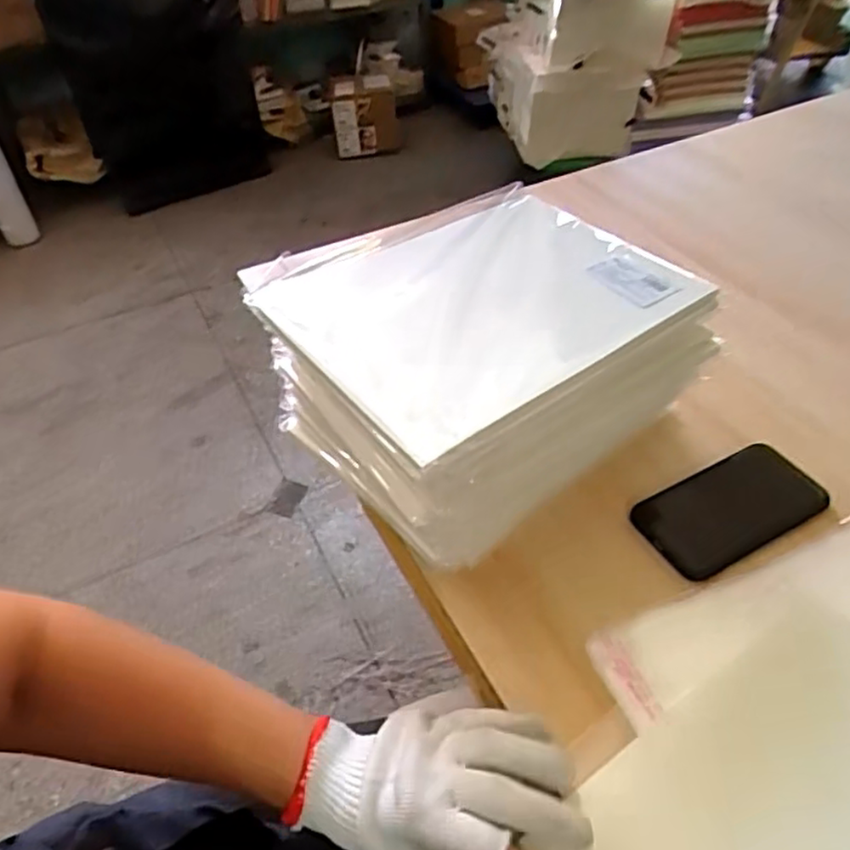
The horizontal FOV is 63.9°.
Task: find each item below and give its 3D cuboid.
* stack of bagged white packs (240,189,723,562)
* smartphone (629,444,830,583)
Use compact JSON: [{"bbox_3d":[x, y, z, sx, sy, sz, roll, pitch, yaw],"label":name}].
[{"bbox_3d":[0.044,-0.044,0.522,0.259,0.149,0.203,-29,51,-23],"label":"stack of bagged white packs"},{"bbox_3d":[0.240,0.063,0.538,0.146,0.004,0.080,-22,48,-17],"label":"smartphone"}]

